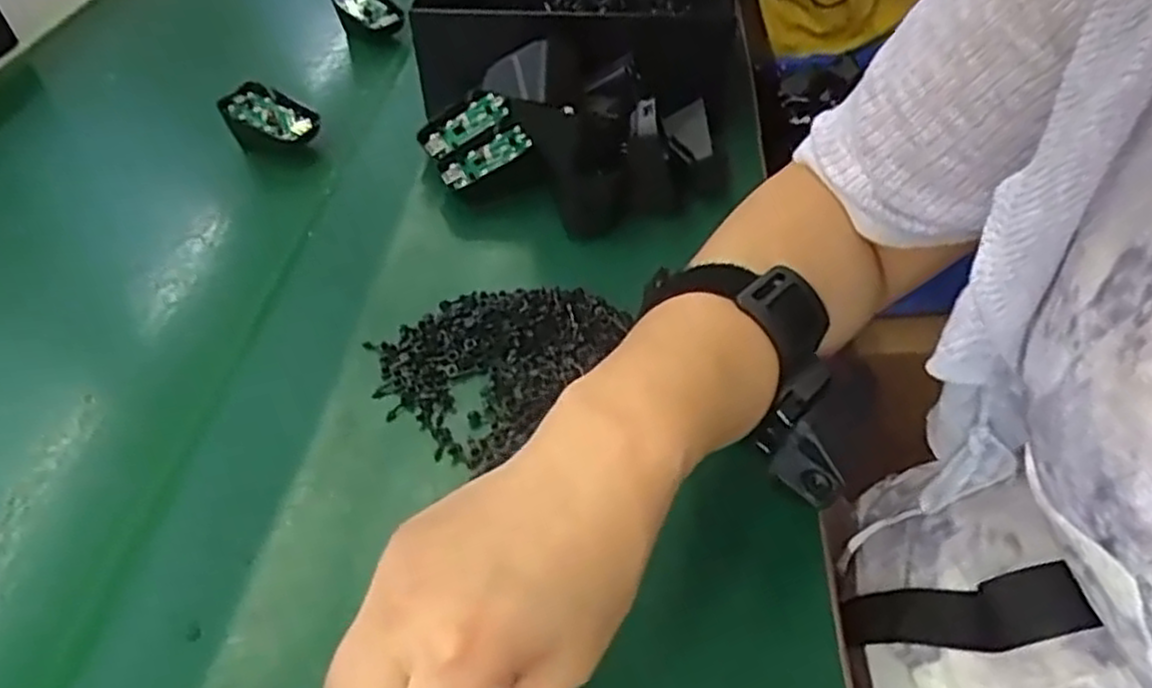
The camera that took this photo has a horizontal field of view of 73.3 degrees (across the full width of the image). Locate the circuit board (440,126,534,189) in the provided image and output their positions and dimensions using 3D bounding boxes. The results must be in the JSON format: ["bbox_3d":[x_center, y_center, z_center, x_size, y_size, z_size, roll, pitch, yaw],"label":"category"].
[{"bbox_3d":[-0.062,-0.127,0.527,0.062,0.007,0.029,-31,50,-2],"label":"circuit board"}]

